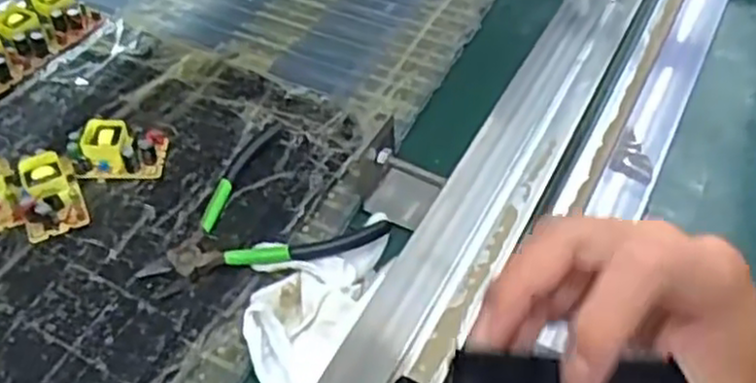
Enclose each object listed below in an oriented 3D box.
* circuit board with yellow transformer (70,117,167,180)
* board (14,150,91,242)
[{"bbox_3d":[-0.178,-0.030,0.519,0.060,0.023,0.037,-2,48,-5],"label":"circuit board with yellow transformer"},{"bbox_3d":[-0.213,0.001,0.486,0.040,0.028,0.052,-19,52,-20],"label":"board"}]

